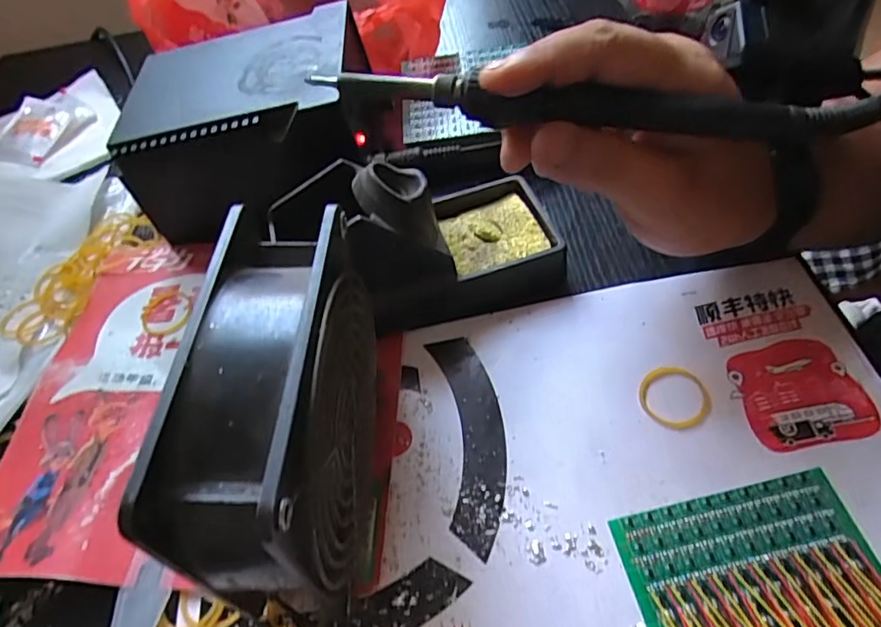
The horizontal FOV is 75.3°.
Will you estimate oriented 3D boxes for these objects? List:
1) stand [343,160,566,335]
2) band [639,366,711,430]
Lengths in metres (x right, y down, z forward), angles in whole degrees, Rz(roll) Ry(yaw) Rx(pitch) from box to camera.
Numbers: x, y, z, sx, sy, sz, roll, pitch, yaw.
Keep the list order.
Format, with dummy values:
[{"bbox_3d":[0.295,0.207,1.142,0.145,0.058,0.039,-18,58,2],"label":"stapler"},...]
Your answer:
[{"bbox_3d":[0.007,-0.047,0.307,0.109,0.075,0.076,-14,52,-3],"label":"stand"},{"bbox_3d":[0.111,0.039,0.270,0.031,0.004,0.032,-4,52,5],"label":"band"}]

